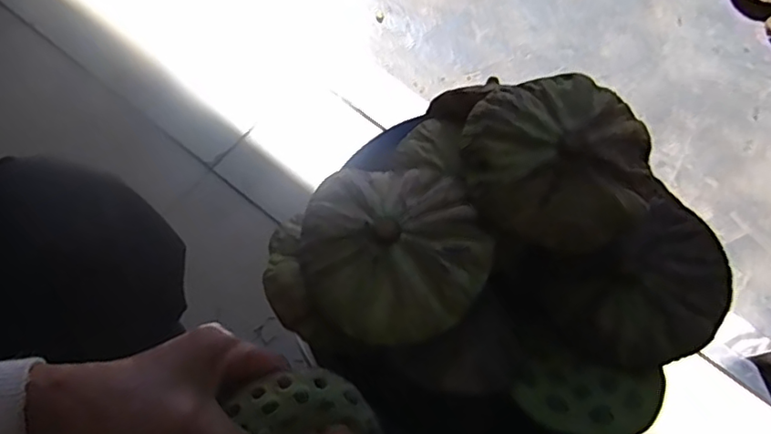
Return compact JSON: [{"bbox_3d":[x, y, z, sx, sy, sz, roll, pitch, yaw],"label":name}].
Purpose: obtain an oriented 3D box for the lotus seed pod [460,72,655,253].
[{"bbox_3d":[0.114,-0.039,0.382,0.118,0.031,0.116,1,68,-3],"label":"lotus seed pod"}]

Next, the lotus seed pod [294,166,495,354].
[{"bbox_3d":[0.004,0.019,0.382,0.113,0.032,0.122,1,68,-3],"label":"lotus seed pod"}]

